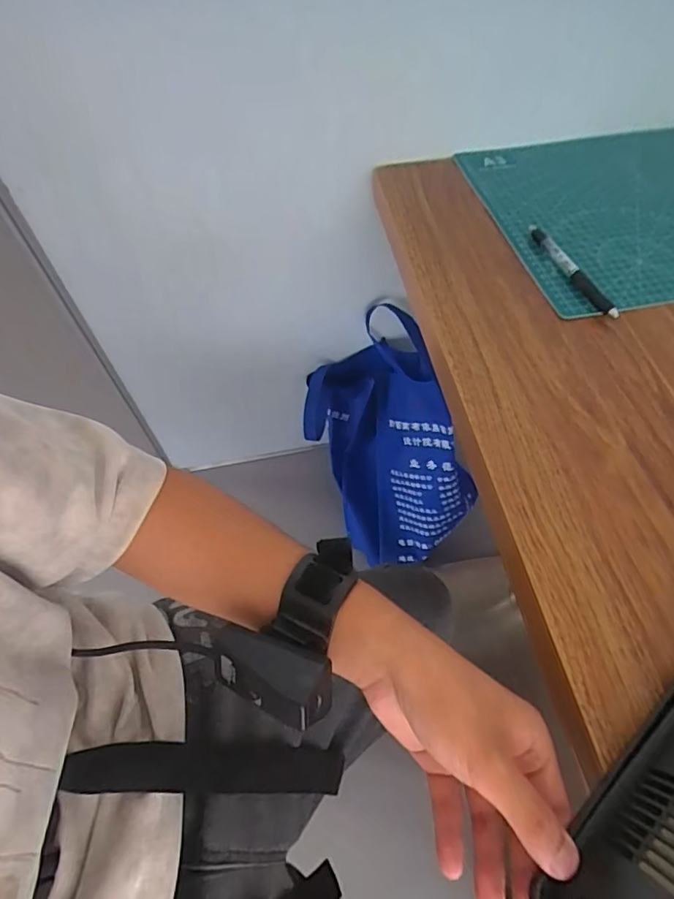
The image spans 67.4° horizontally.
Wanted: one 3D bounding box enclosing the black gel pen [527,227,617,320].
[{"bbox_3d":[0.226,-0.174,0.490,0.019,0.010,0.135,-20,61,-12],"label":"black gel pen"}]

